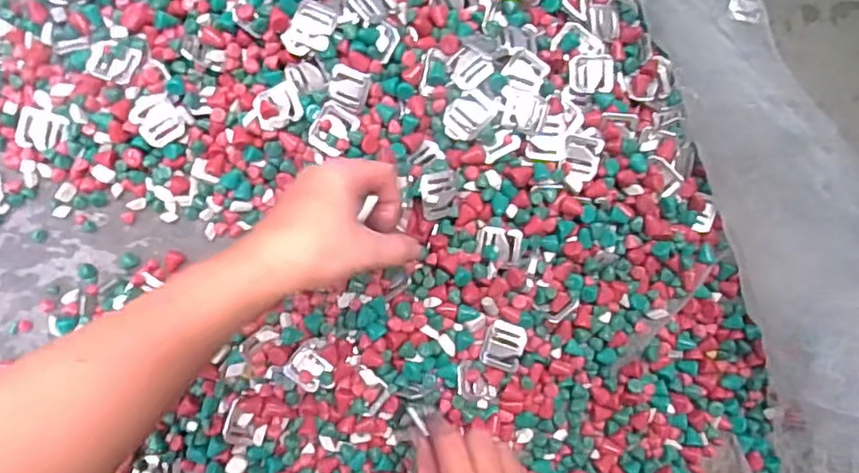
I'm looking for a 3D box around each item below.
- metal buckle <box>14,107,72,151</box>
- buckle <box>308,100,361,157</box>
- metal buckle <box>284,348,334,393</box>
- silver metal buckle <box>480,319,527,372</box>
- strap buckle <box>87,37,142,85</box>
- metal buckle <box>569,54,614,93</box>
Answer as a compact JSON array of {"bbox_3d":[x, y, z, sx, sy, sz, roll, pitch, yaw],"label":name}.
[{"bbox_3d":[-0.293,-0.081,0.454,0.037,0.008,0.030,11,83,-4],"label":"metal buckle"},{"bbox_3d":[-0.072,-0.082,0.453,0.030,0.007,0.039,30,83,-4],"label":"buckle"},{"bbox_3d":[-0.087,0.100,0.441,0.037,0.006,0.026,35,74,16],"label":"metal buckle"},{"bbox_3d":[0.056,0.083,0.454,0.030,0.005,0.036,12,96,22],"label":"silver metal buckle"},{"bbox_3d":[-0.240,-0.133,0.456,0.035,0.006,0.030,22,82,-3],"label":"strap buckle"},{"bbox_3d":[0.128,-0.129,0.475,0.034,0.008,0.030,4,85,-6],"label":"metal buckle"}]

